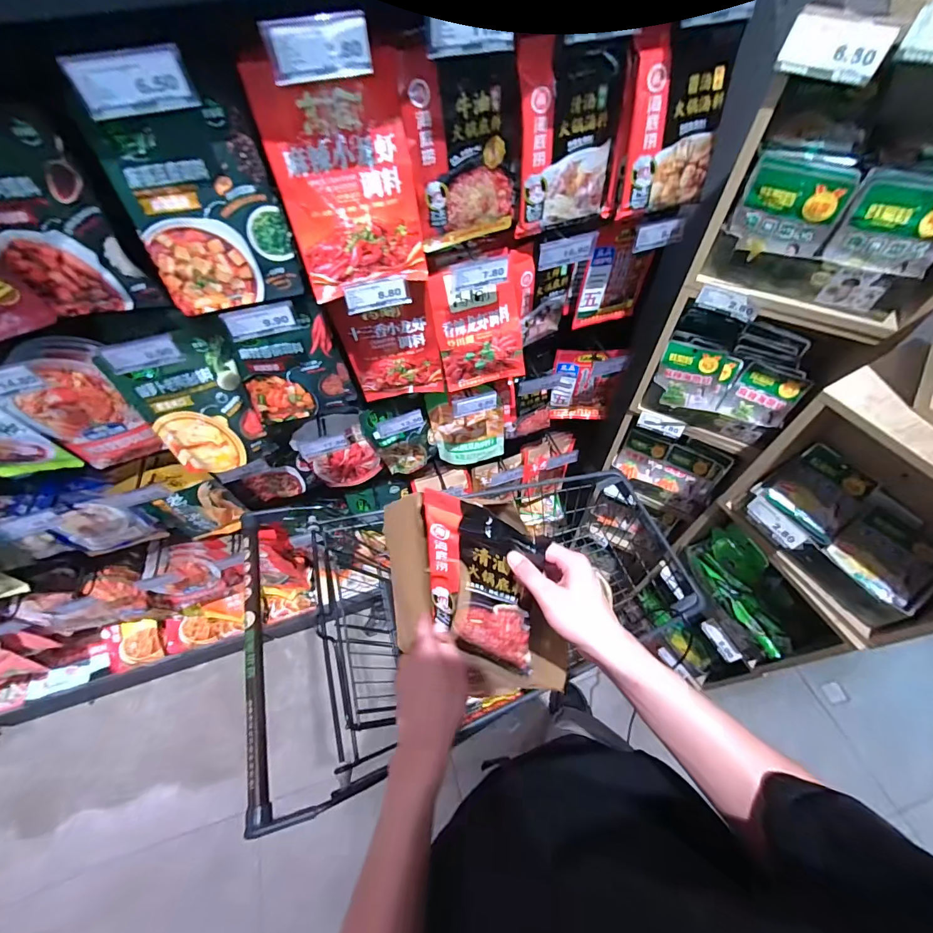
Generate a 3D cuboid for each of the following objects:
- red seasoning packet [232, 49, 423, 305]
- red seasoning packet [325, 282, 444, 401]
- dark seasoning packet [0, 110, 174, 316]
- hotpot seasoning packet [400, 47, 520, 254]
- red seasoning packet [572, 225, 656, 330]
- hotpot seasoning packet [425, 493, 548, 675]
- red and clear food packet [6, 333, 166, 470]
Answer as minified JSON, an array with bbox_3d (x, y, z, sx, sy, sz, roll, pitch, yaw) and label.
[{"bbox_3d":[-0.153,-0.367,0.545,0.173,0.234,0.064,-18,57,-10],"label":"red seasoning packet"},{"bbox_3d":[-0.142,-0.225,0.798,0.172,0.233,0.020,-8,56,-3],"label":"red seasoning packet"},{"bbox_3d":[-0.502,-0.288,0.507,0.166,0.218,0.034,-9,56,-3],"label":"dark seasoning packet"},{"bbox_3d":[0.002,-0.434,0.580,0.164,0.214,0.027,-22,58,-12],"label":"hotpot seasoning packet"},{"bbox_3d":[0.307,-0.390,0.840,0.151,0.217,0.025,-22,57,-12],"label":"red seasoning packet"},{"bbox_3d":[0.017,0.148,0.496,0.140,0.228,0.013,11,26,25],"label":"hotpot seasoning packet"},{"bbox_3d":[-0.640,-0.093,0.698,0.150,0.259,0.045,-8,49,-17],"label":"red and clear food packet"}]

